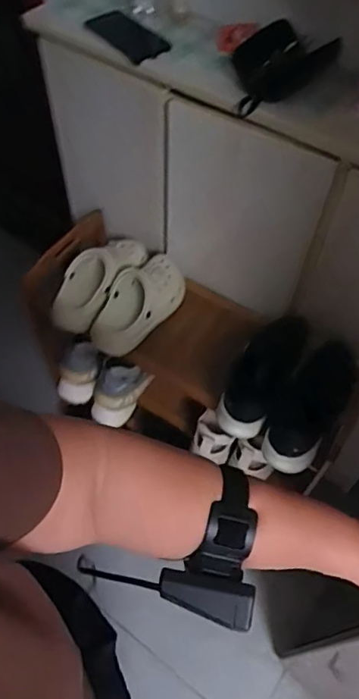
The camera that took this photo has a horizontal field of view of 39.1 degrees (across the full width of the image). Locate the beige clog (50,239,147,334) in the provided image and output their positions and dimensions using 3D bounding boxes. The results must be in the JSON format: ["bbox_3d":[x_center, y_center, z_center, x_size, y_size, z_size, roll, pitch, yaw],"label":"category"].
[{"bbox_3d":[-0.155,-0.130,0.948,0.085,0.090,0.220,38,84,21],"label":"beige clog"}]

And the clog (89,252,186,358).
[{"bbox_3d":[-0.073,-0.085,0.952,0.089,0.123,0.194,37,63,21],"label":"clog"}]

